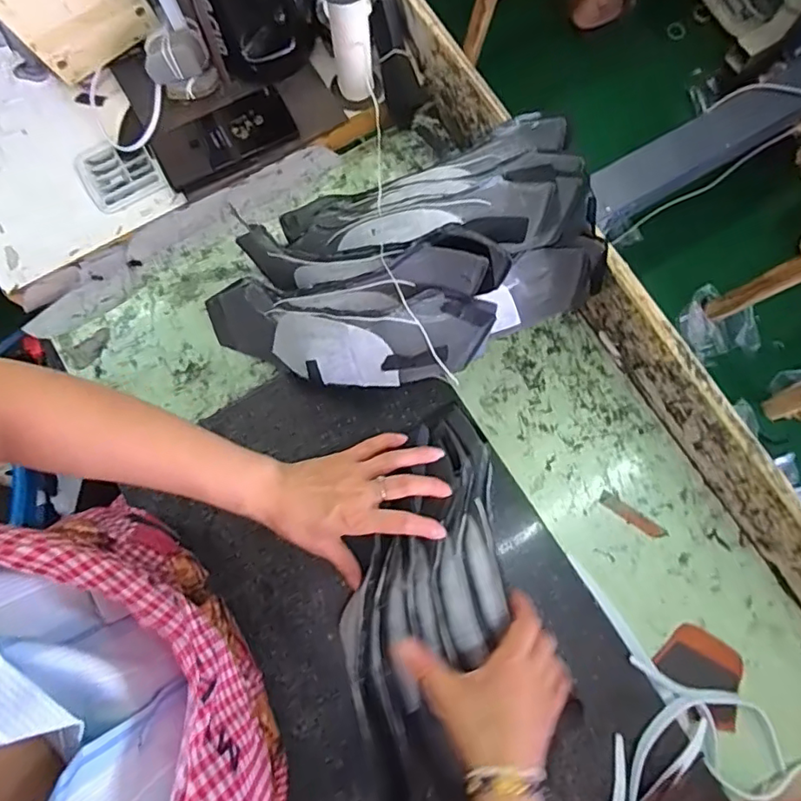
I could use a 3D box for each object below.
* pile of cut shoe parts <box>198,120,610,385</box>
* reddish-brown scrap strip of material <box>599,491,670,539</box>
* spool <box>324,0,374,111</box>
[{"bbox_3d":[-0.006,-0.142,0.546,0.384,0.160,0.254,-27,80,-6],"label":"pile of cut shoe parts"},{"bbox_3d":[0.241,0.120,0.573,0.074,0.004,0.016,34,80,7],"label":"reddish-brown scrap strip of material"},{"bbox_3d":[-0.053,-0.375,0.579,0.053,0.147,0.054,0,78,0],"label":"spool"}]

